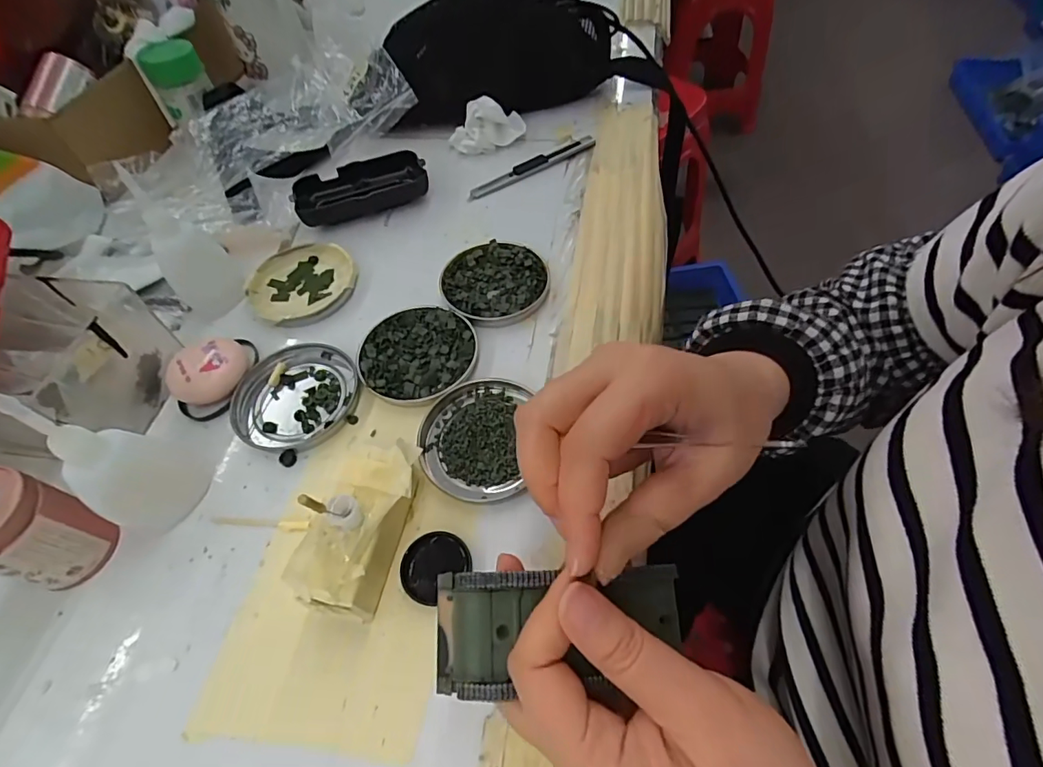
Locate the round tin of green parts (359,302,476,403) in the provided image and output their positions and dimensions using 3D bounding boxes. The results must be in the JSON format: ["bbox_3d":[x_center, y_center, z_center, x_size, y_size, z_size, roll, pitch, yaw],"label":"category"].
[{"bbox_3d":[-0.070,-0.021,0.336,0.077,0.009,0.075,-2,56,3],"label":"round tin of green parts"}]

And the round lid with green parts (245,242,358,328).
[{"bbox_3d":[-0.167,-0.077,0.386,0.079,0.013,0.079,-2,56,3],"label":"round lid with green parts"}]

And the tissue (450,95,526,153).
[{"bbox_3d":[-0.033,-0.243,0.472,0.068,0.030,0.046,-3,56,1],"label":"tissue"}]

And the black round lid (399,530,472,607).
[{"bbox_3d":[-0.046,0.094,0.262,0.035,0.006,0.032,-2,56,3],"label":"black round lid"}]

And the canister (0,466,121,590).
[{"bbox_3d":[-0.249,0.075,0.256,0.041,0.065,0.042,15,59,13],"label":"canister"}]

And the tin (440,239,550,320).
[{"bbox_3d":[-0.020,-0.075,0.369,0.076,0.011,0.076,-2,56,3],"label":"tin"}]

